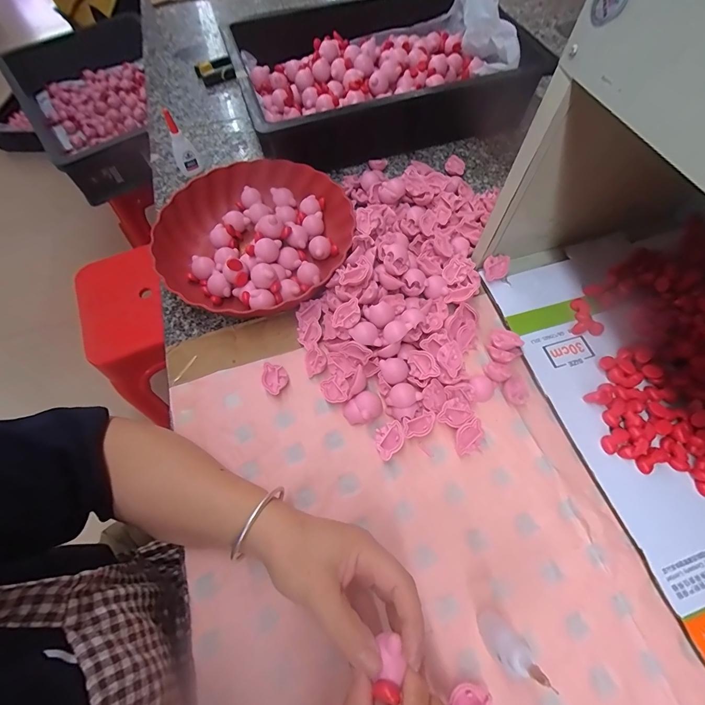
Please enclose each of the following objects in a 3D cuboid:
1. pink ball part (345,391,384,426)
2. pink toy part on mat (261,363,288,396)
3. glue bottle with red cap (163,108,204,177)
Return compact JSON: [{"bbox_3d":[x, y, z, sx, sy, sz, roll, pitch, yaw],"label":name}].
[{"bbox_3d":[0.011,0.056,0.355,0.039,0.018,0.029,-32,67,-12],"label":"pink ball part"},{"bbox_3d":[-0.085,0.026,0.373,0.027,0.014,0.032,-42,70,-15],"label":"pink toy part on mat"},{"bbox_3d":[-0.254,-0.309,0.510,0.034,0.080,0.024,-27,67,-10],"label":"glue bottle with red cap"}]

